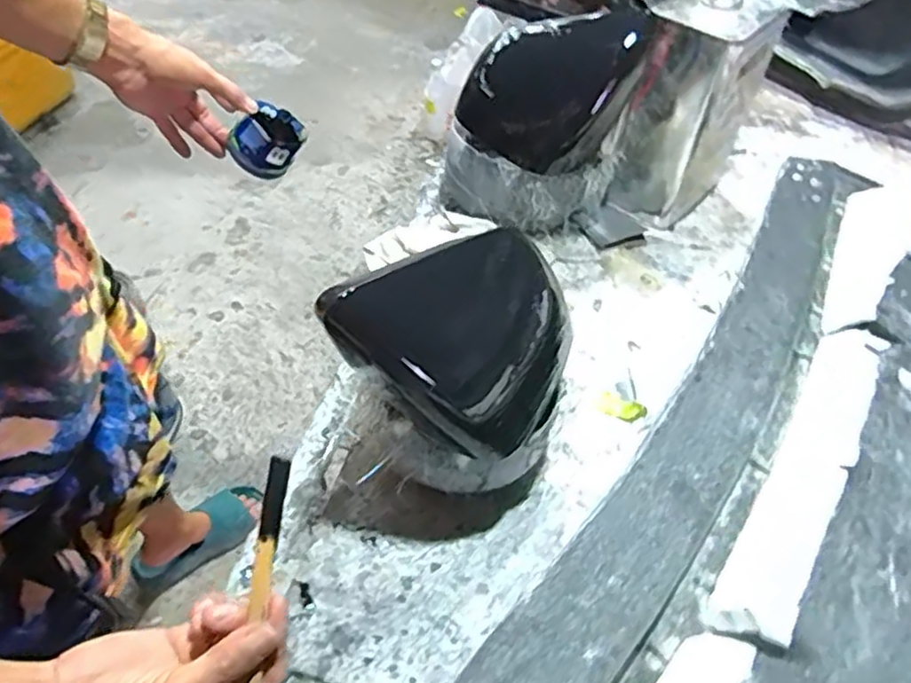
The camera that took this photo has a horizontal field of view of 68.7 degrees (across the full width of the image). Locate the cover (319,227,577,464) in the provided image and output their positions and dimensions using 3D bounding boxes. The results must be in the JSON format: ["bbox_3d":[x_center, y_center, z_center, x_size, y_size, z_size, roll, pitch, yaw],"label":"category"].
[{"bbox_3d":[0.017,-0.005,0.490,0.130,0.128,0.186,37,59,20],"label":"cover"}]

